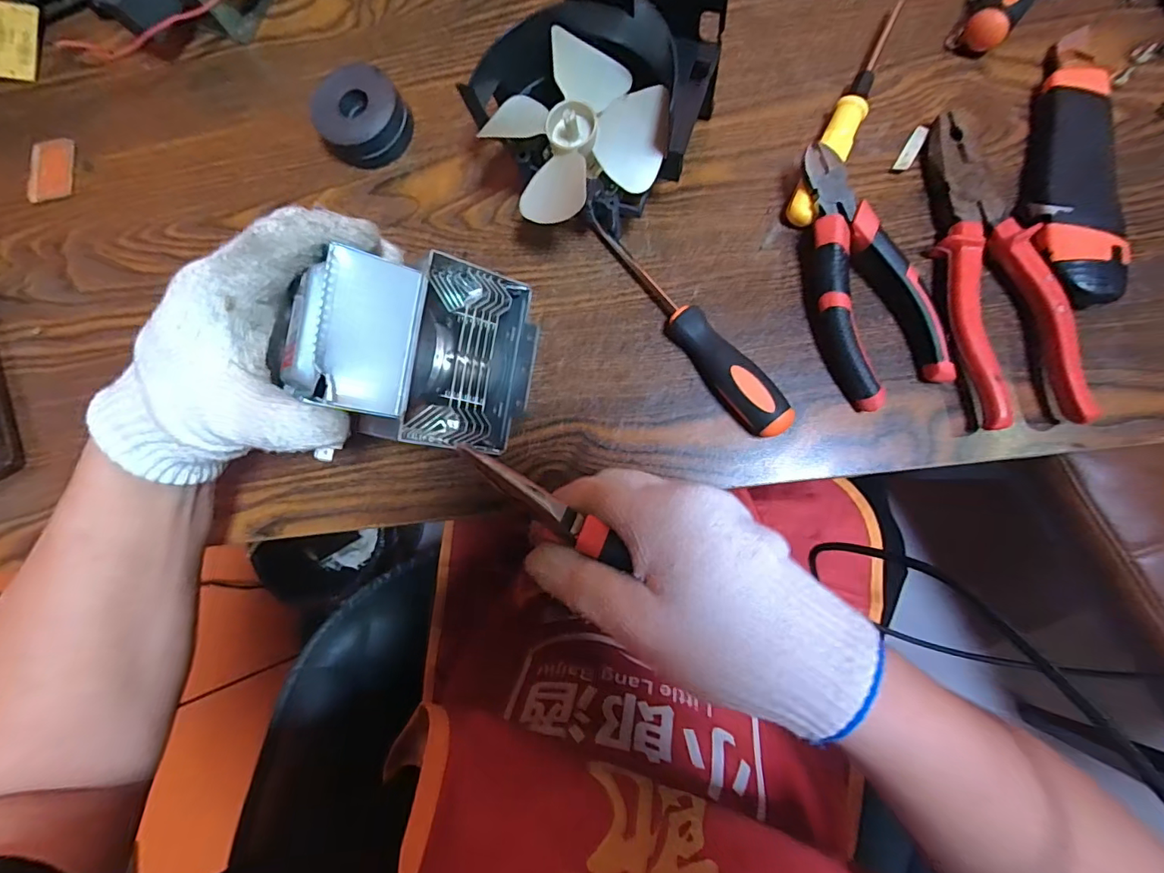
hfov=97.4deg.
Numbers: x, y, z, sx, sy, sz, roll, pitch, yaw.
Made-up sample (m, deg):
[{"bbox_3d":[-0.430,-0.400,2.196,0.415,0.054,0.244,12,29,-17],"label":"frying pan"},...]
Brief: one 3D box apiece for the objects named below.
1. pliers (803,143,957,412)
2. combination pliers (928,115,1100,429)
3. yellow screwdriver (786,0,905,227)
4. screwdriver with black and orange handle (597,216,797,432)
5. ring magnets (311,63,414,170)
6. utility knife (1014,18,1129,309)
[{"bbox_3d":[0.163,-0.096,0.308,0.055,0.030,0.151,-19,81,6],"label":"pliers"},{"bbox_3d":[0.237,-0.099,0.294,0.052,0.032,0.184,-6,83,8],"label":"combination pliers"},{"bbox_3d":[0.171,-0.207,0.326,0.019,0.024,0.159,25,88,10],"label":"yellow screwdriver"},{"bbox_3d":[0.066,-0.073,0.318,0.025,0.029,0.173,-37,80,3],"label":"screwdriver with black and orange handle"},{"bbox_3d":[-0.159,-0.231,0.372,0.059,0.031,0.059,-1,83,8],"label":"ring magnets"},{"bbox_3d":[0.293,-0.165,0.303,0.046,0.025,0.168,7,85,6],"label":"utility knife"}]

